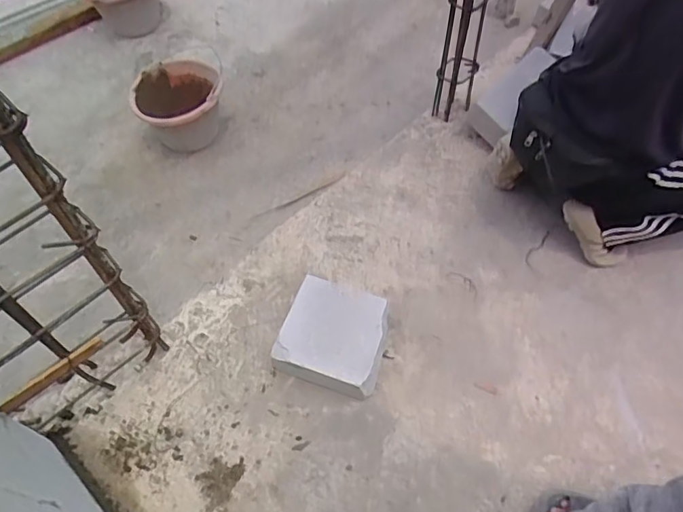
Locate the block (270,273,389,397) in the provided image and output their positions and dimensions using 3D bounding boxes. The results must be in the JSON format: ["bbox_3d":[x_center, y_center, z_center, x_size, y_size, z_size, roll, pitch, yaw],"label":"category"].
[{"bbox_3d":[-0.012,0.163,1.084,0.211,0.093,0.209,16,58,10],"label":"block"}]

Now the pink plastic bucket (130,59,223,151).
[{"bbox_3d":[-0.457,-0.453,1.515,0.239,0.170,0.286,-10,57,-7],"label":"pink plastic bucket"}]

